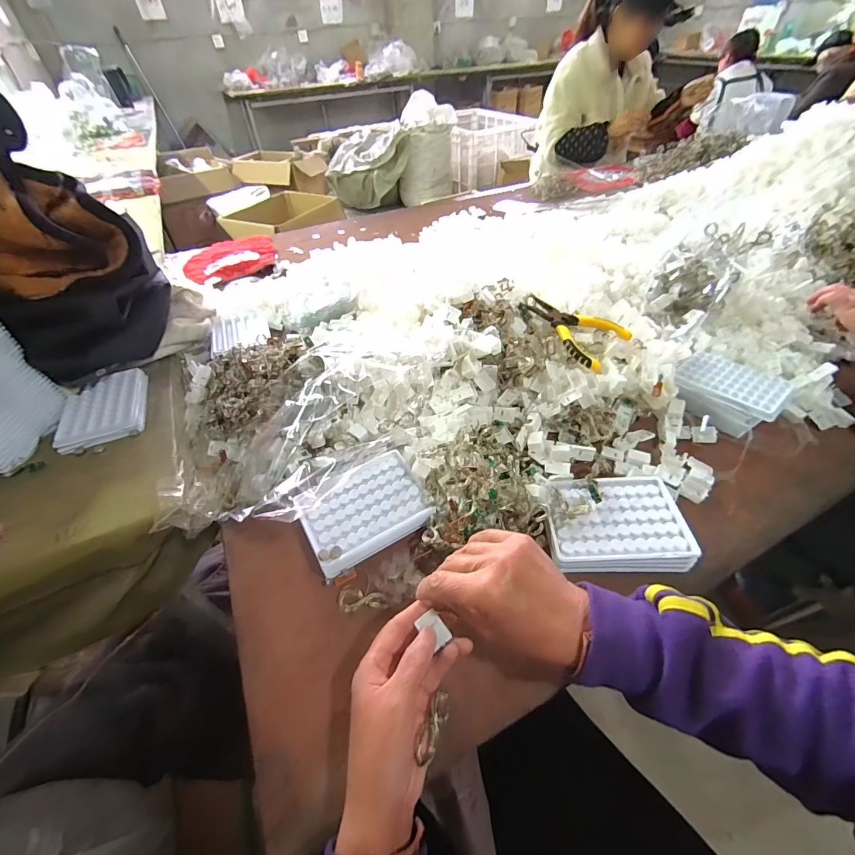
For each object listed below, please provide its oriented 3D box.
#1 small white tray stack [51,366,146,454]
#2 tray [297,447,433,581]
[{"bbox_3d":[-0.428,-0.027,0.519,0.087,0.015,0.130,-18,48,-13],"label":"small white tray stack"},{"bbox_3d":[-0.067,0.086,0.421,0.124,0.016,0.097,-25,50,-20],"label":"tray"}]

